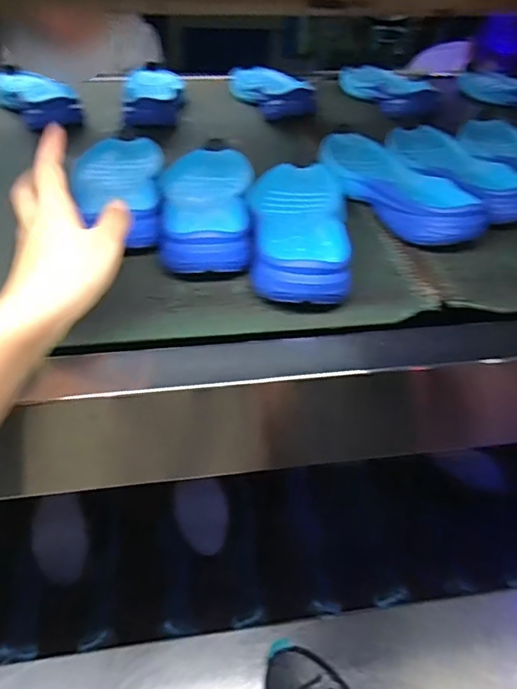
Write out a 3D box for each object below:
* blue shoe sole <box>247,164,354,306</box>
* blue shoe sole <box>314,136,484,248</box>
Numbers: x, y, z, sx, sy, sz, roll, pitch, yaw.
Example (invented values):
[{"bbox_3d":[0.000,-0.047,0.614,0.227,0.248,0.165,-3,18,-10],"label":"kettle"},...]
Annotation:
[{"bbox_3d":[0.036,-0.110,0.476,0.087,0.034,0.231,6,39,2],"label":"blue shoe sole"},{"bbox_3d":[0.135,-0.166,0.546,0.095,0.034,0.238,-14,43,-21],"label":"blue shoe sole"}]

